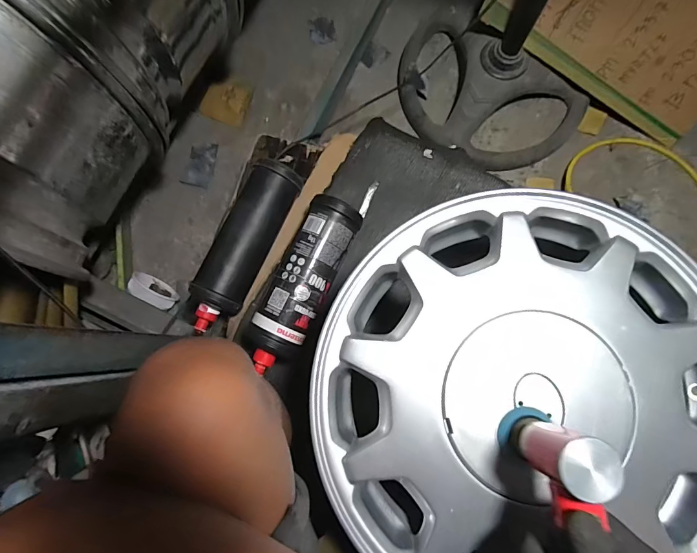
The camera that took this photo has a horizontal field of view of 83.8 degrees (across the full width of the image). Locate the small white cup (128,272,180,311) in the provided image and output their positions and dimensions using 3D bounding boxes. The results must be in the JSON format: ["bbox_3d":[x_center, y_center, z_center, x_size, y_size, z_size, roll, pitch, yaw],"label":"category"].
[{"bbox_3d":[-0.370,0.030,0.746,0.079,0.087,0.037,33,82,6],"label":"small white cup"}]

